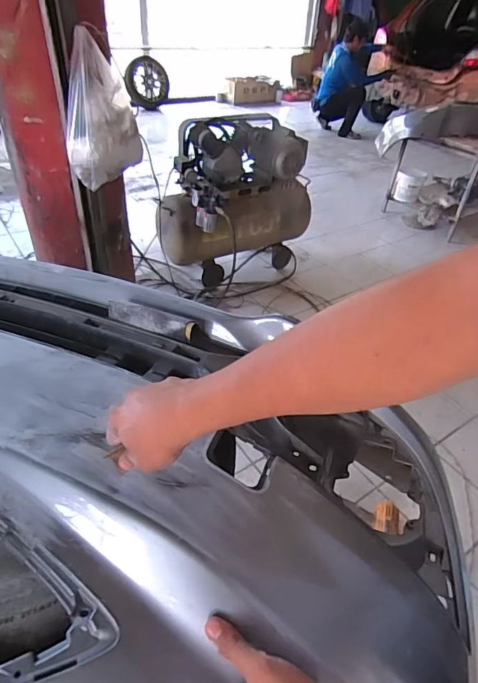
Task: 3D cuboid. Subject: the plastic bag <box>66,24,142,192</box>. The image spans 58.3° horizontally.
[{"bbox_3d":[-0.400,-0.652,1.246,0.204,0.342,0.159,-4,41,-10],"label":"plastic bag"}]

